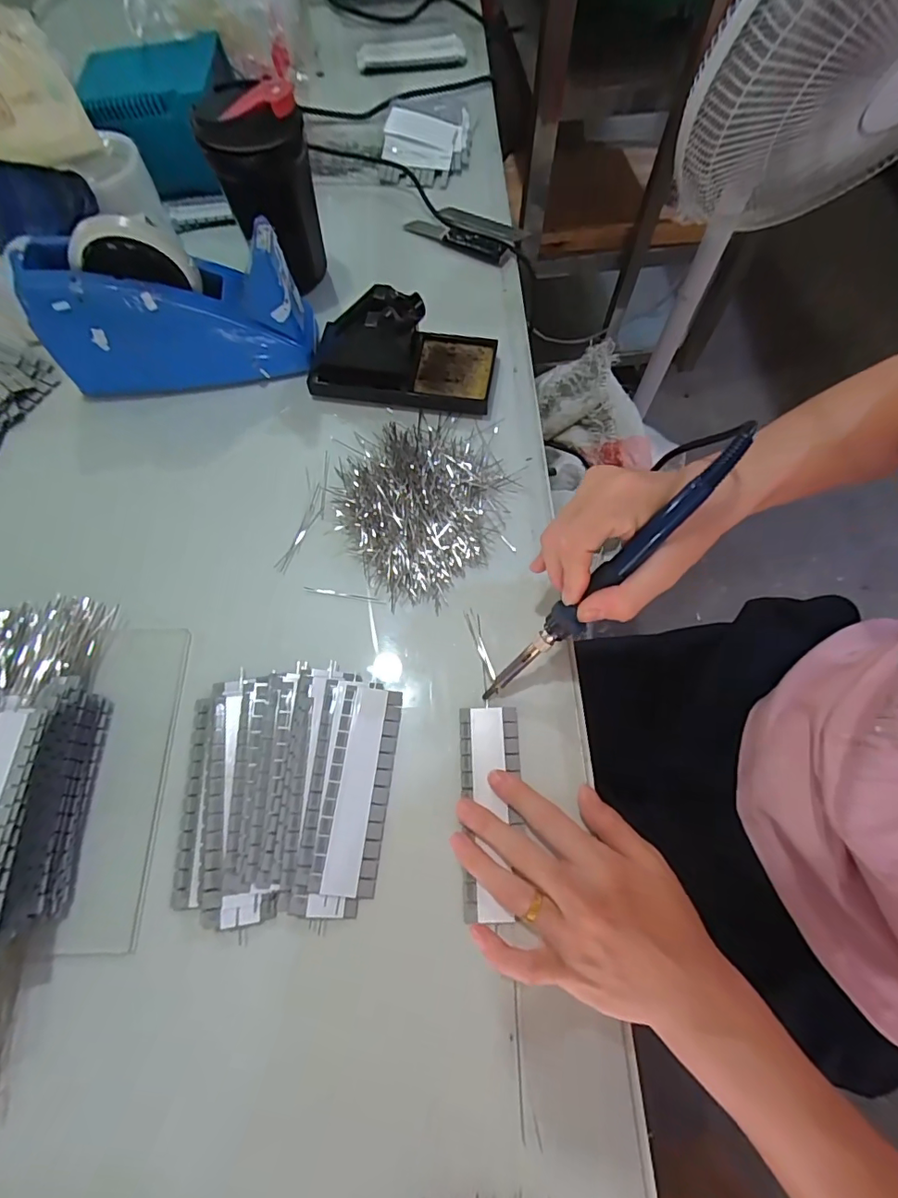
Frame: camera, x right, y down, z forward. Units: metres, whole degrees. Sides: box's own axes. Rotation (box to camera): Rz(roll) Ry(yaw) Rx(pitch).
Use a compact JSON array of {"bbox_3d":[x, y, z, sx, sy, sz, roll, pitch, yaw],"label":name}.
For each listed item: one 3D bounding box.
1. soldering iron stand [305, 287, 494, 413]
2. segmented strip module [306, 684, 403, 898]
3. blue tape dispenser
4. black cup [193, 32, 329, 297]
[{"bbox_3d":[-0.042,-0.215,0.437,0.160,0.070,0.071,6,67,2],"label":"soldering iron stand"},{"bbox_3d":[-0.058,0.120,0.335,0.040,0.006,0.125,6,67,3],"label":"segmented strip module"},{"bbox_3d":[-0.227,-0.242,0.434,0.208,0.117,0.064,-9,67,-4],"label":"blue tape dispenser"},{"bbox_3d":[-0.157,-0.358,0.455,0.079,0.157,0.072,-13,68,-6],"label":"black cup"}]

